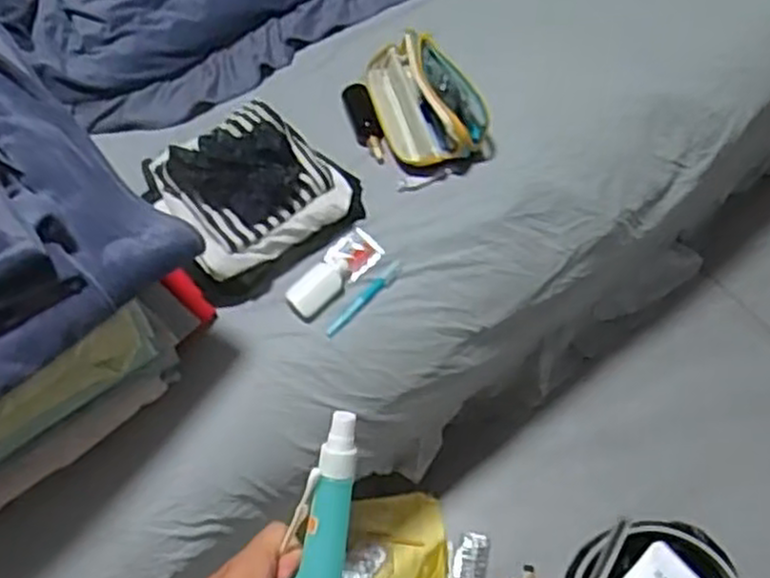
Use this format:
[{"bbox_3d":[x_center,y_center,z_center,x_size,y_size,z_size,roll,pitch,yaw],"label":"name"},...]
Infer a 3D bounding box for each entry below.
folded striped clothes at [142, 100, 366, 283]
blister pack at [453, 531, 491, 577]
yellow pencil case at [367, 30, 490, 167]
[{"bbox_3d":[-0.184,-0.147,1.038,0.241,0.113,0.213,-36,70,-13],"label":"folded striped clothes"},{"bbox_3d":[0.153,0.473,1.323,0.056,0.004,0.086,15,60,3],"label":"blister pack"},{"bbox_3d":[0.051,-0.284,1.118,0.137,0.068,0.231,-25,68,-8],"label":"yellow pencil case"}]

